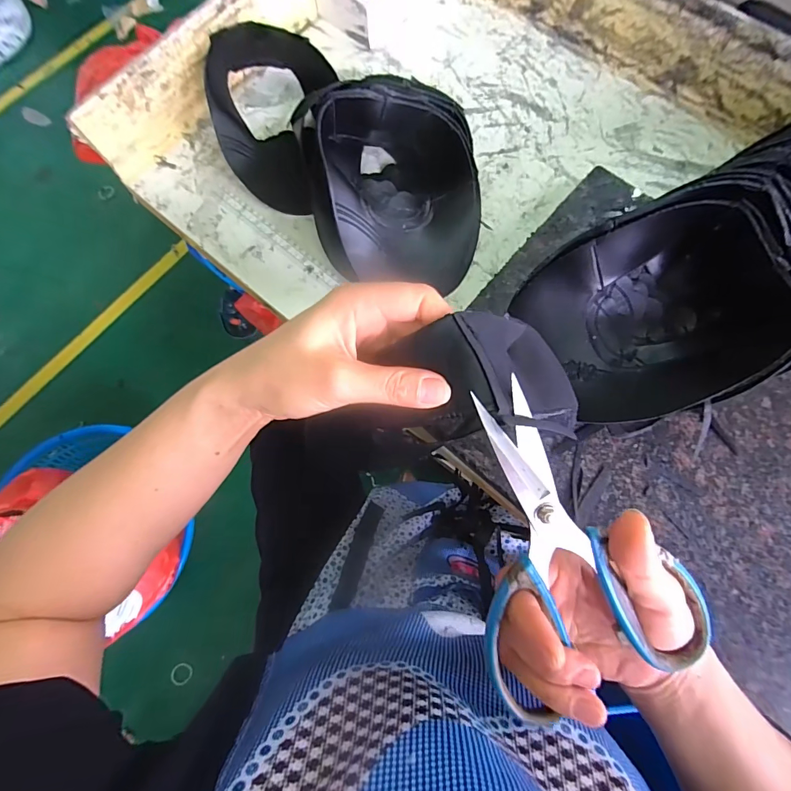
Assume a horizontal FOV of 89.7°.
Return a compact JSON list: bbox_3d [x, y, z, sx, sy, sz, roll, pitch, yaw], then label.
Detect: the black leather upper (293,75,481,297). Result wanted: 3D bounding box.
[{"bbox_3d":[-0.002,-0.224,0.407,0.170,0.096,0.199,-8,76,-1],"label":"black leather upper"}]

